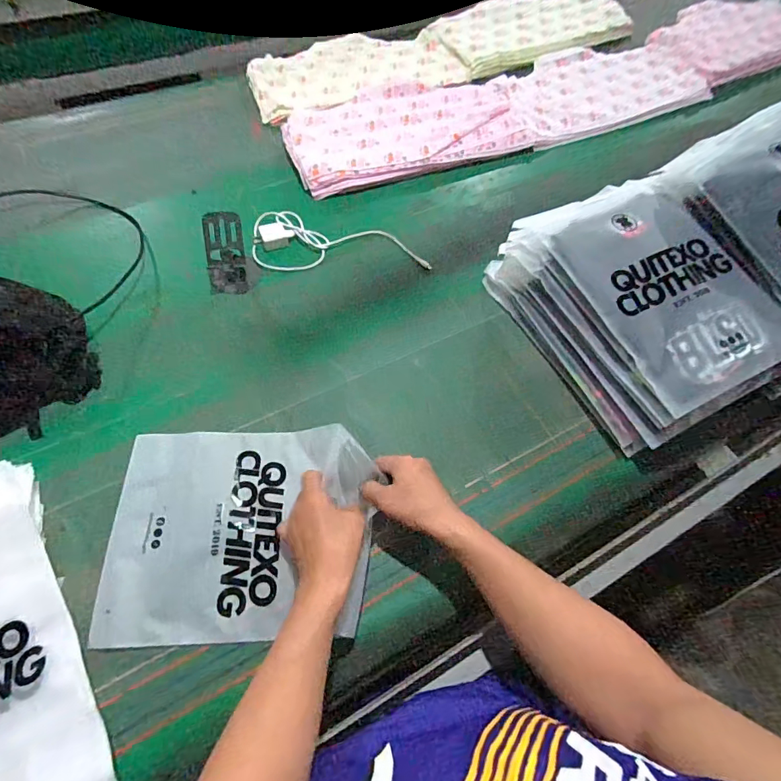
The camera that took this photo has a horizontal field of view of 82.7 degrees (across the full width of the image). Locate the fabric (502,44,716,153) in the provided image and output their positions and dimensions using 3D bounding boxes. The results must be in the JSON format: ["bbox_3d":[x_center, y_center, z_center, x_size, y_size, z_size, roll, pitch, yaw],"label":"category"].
[{"bbox_3d":[0.485,-0.720,1.048,0.514,0.025,0.276,-21,66,-14],"label":"fabric"}]

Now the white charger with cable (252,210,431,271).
[{"bbox_3d":[-0.089,-0.261,0.780,0.301,0.021,0.125,1,62,-3],"label":"white charger with cable"}]

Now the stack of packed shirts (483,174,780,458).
[{"bbox_3d":[0.355,-0.126,0.649,0.259,0.138,0.382,-26,67,-16],"label":"stack of packed shirts"}]

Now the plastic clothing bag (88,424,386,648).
[{"bbox_3d":[-0.174,0.159,0.532,0.321,0.049,0.244,-1,62,-4],"label":"plastic clothing bag"}]

